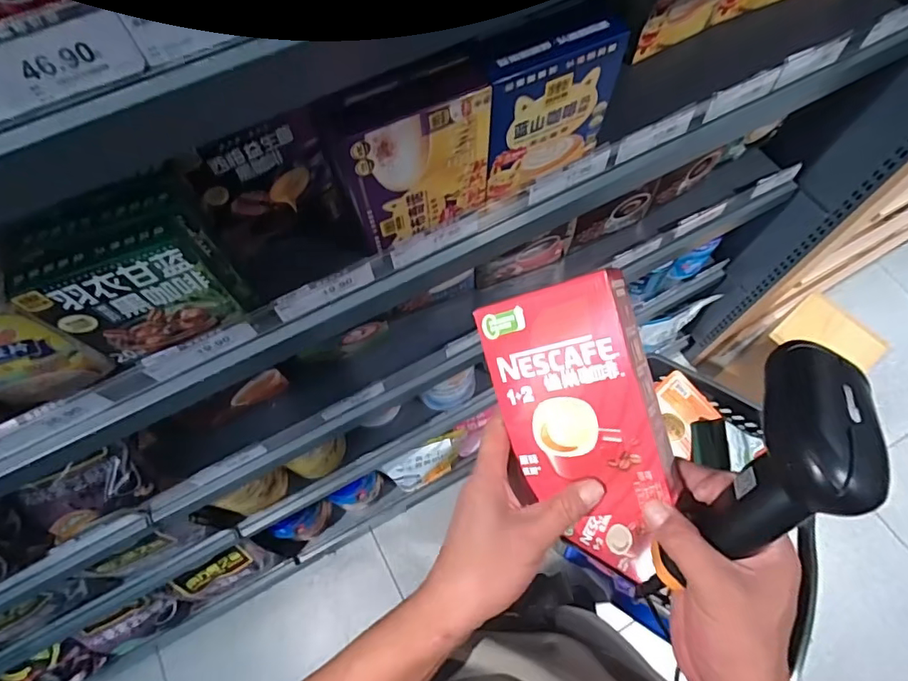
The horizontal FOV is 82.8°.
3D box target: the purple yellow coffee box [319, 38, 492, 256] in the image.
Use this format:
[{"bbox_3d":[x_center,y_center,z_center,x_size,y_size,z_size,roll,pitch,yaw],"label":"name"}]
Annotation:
[{"bbox_3d":[-0.034,-0.160,0.458,0.131,0.150,0.049,-25,68,-9],"label":"purple yellow coffee box"}]

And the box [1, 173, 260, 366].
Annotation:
[{"bbox_3d":[-0.253,-0.052,0.423,0.124,0.132,0.065,-23,68,-8],"label":"box"}]

